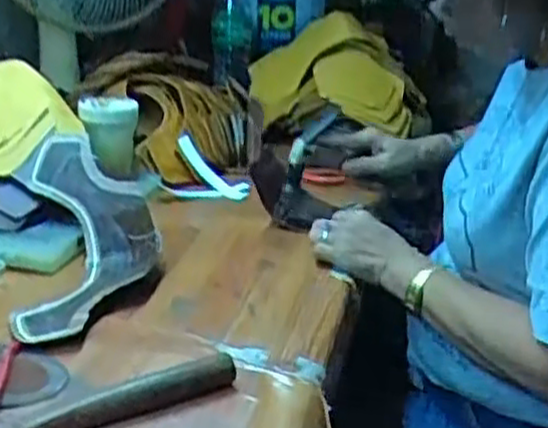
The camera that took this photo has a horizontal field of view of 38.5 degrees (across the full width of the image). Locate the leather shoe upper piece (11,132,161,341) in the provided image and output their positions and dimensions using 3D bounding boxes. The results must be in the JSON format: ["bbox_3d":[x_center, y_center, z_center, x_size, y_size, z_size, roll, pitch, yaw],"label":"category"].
[{"bbox_3d":[-0.198,0.031,0.840,0.147,0.080,0.333,0,36,-5],"label":"leather shoe upper piece"}]

